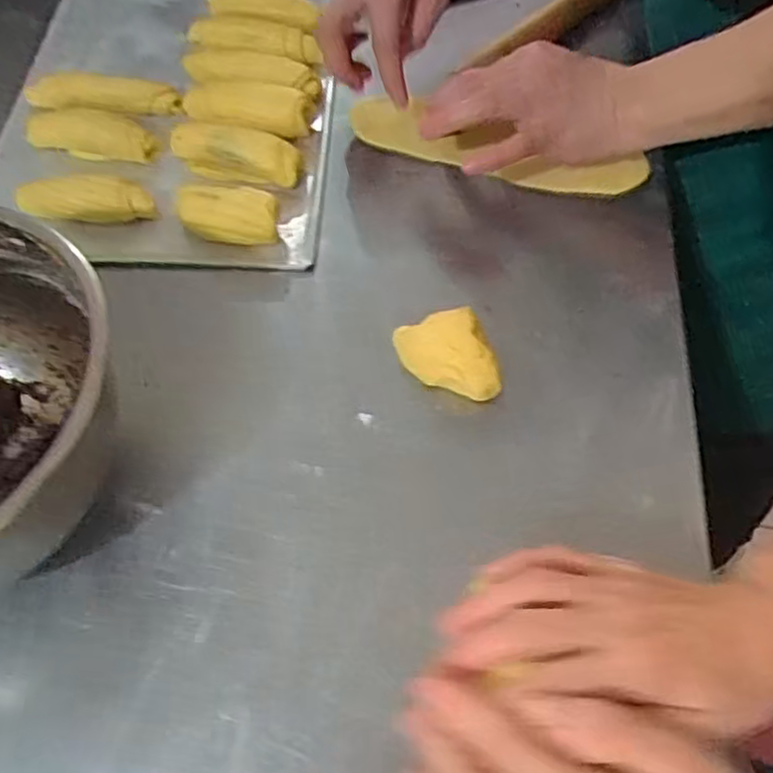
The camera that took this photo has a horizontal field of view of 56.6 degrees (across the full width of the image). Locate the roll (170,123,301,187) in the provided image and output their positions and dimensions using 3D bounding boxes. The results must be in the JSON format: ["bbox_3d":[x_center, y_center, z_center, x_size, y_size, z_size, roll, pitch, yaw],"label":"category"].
[{"bbox_3d":[-0.110,-0.173,0.528,0.093,0.023,0.035,11,59,4],"label":"roll"}]

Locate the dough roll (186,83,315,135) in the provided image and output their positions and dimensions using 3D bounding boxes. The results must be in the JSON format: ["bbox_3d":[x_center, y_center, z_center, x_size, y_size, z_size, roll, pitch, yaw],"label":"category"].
[{"bbox_3d":[-0.107,-0.213,0.547,0.097,0.024,0.043,12,59,5],"label":"dough roll"}]

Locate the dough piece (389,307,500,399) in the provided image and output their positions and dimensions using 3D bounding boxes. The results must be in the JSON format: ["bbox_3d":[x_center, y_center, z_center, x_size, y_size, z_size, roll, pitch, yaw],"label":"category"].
[{"bbox_3d":[0.037,-0.015,0.447,0.050,0.032,0.058,-18,61,-9],"label":"dough piece"}]

